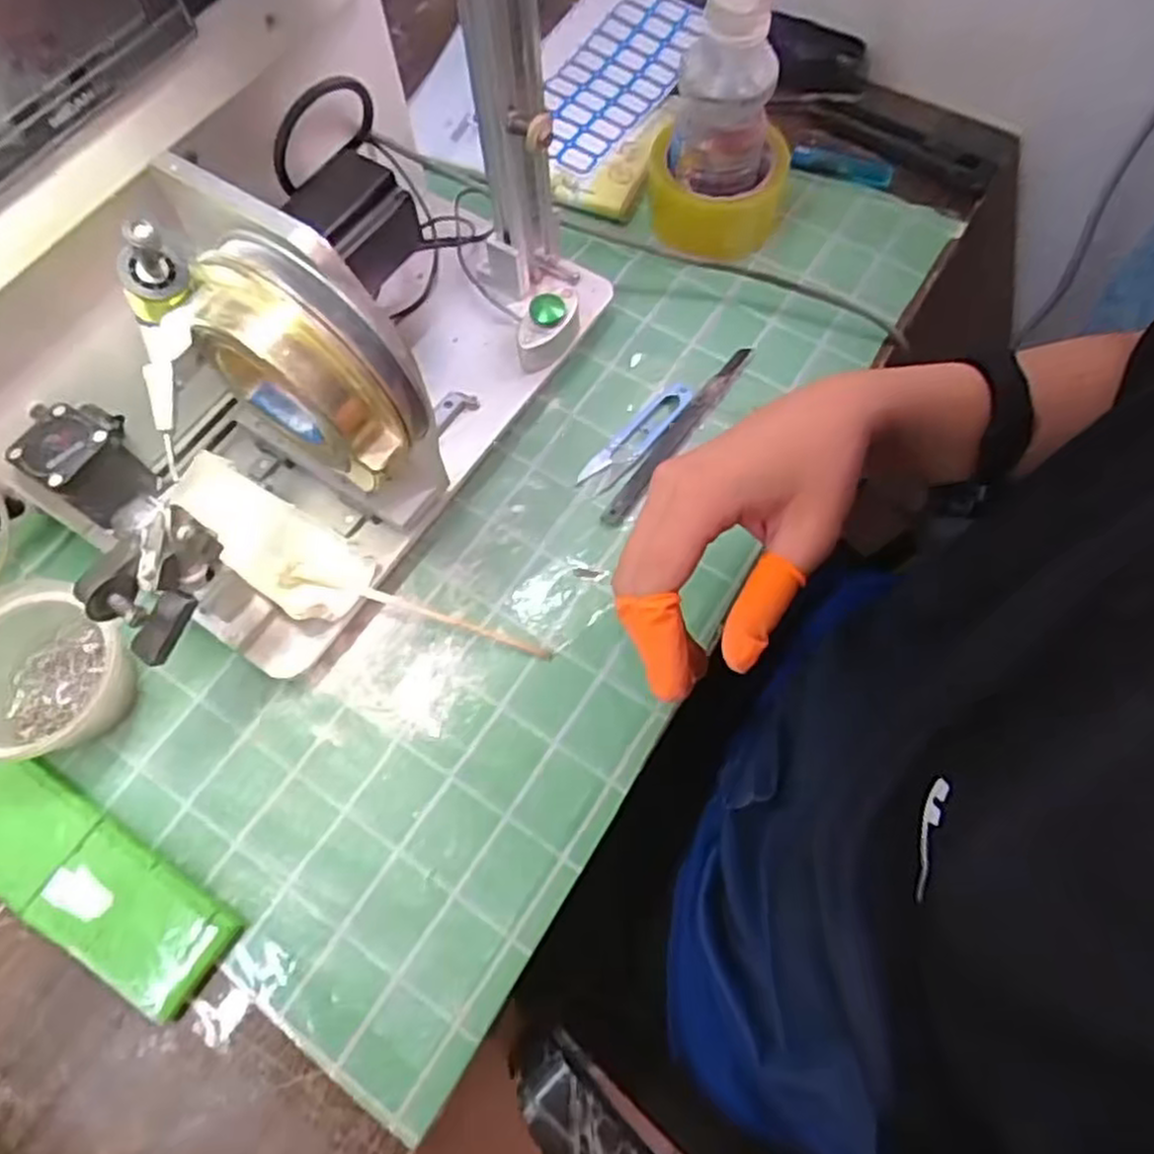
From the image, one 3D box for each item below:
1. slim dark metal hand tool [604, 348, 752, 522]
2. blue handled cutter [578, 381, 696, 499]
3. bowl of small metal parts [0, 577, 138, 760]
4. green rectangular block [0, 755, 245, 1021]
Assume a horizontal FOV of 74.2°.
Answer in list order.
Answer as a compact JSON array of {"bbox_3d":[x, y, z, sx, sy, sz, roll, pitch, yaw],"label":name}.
[{"bbox_3d":[0.068,-0.096,0.505,0.015,0.008,0.161,35,73,14],"label":"slim dark metal hand tool"},{"bbox_3d":[0.040,-0.093,0.506,0.022,0.004,0.101,40,74,16],"label":"blue handled cutter"},{"bbox_3d":[-0.306,0.054,0.429,0.095,0.063,0.094,0,68,1],"label":"bowl of small metal parts"},{"bbox_3d":[-0.264,0.160,0.407,0.174,0.014,0.059,30,72,13],"label":"green rectangular block"}]

